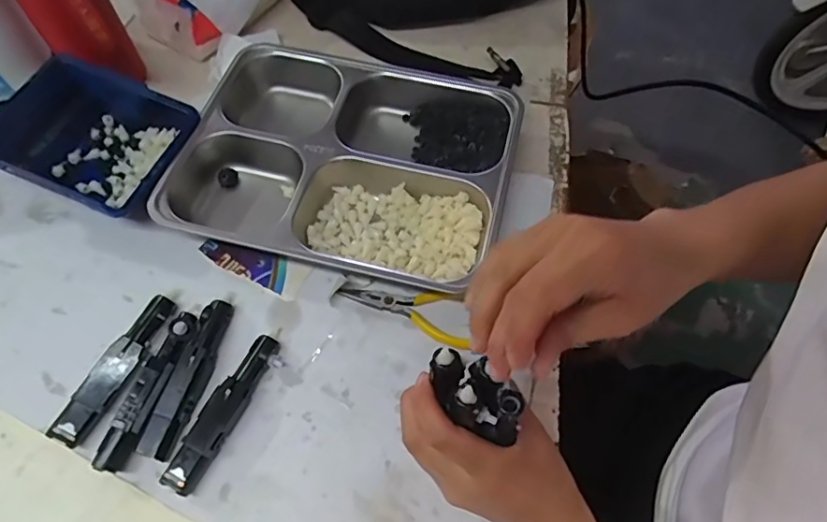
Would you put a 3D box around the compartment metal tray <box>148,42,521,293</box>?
[{"bbox_3d":[-0.054,-0.092,0.462,0.273,0.040,0.228,14,65,6],"label":"compartment metal tray"}]

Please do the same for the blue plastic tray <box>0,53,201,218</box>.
[{"bbox_3d":[-0.269,-0.101,0.450,0.140,0.060,0.113,17,65,7],"label":"blue plastic tray"}]

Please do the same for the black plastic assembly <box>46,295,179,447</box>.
[{"bbox_3d":[-0.220,0.080,0.391,0.023,0.021,0.118,26,67,11],"label":"black plastic assembly"}]

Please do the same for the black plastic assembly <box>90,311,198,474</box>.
[{"bbox_3d":[-0.194,0.093,0.382,0.023,0.015,0.117,18,65,8],"label":"black plastic assembly"}]

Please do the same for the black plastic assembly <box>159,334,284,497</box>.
[{"bbox_3d":[-0.137,0.108,0.382,0.027,0.013,0.118,27,67,12],"label":"black plastic assembly"}]

